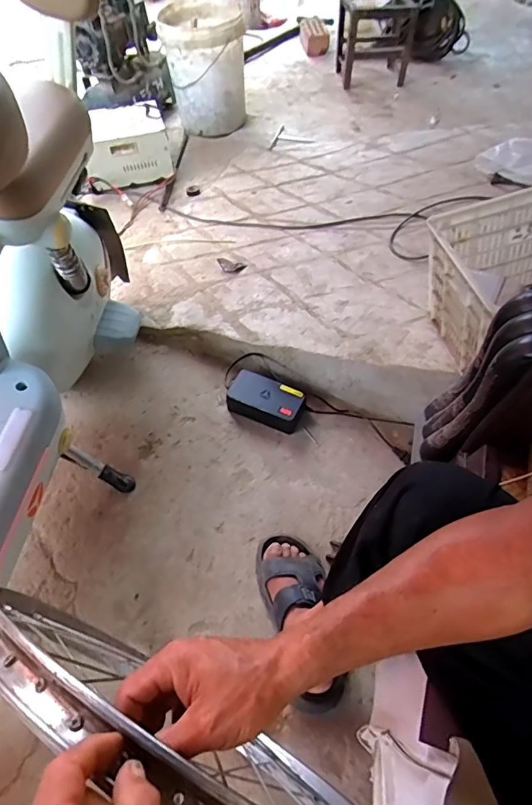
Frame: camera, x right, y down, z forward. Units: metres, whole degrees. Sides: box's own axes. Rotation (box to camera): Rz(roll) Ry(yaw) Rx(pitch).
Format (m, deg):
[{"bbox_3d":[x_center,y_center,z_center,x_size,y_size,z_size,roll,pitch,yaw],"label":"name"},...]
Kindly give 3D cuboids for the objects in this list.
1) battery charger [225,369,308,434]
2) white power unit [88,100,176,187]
[{"bbox_3d":[0.001,-0.005,1.050,0.169,0.065,0.091,23,57,11],"label":"battery charger"},{"bbox_3d":[-0.464,-0.842,1.550,0.267,0.170,0.210,-14,58,-13],"label":"white power unit"}]

